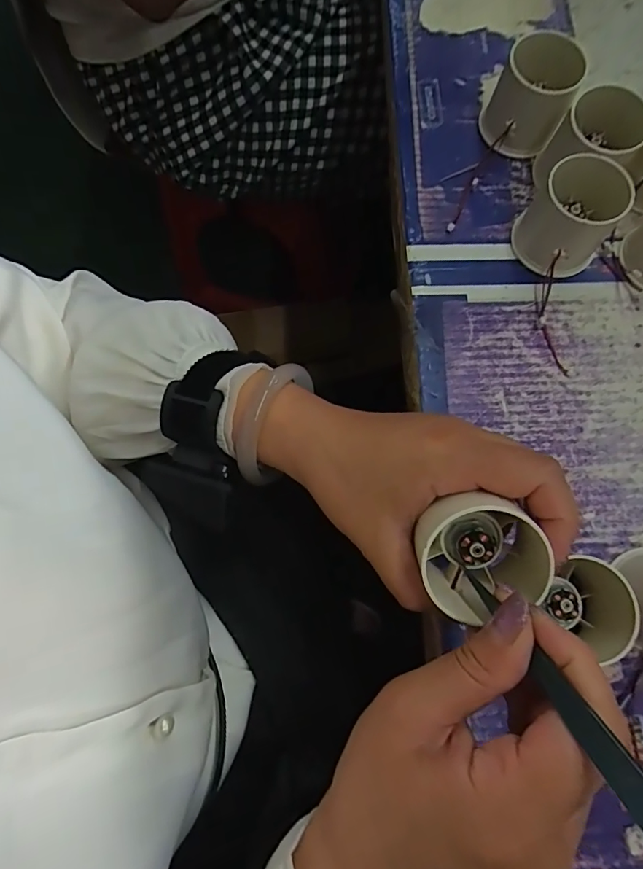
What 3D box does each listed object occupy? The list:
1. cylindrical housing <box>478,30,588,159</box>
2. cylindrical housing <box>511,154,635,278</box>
[{"bbox_3d":[0.142,-0.228,0.324,0.051,0.055,0.043,23,77,6],"label":"cylindrical housing"},{"bbox_3d":[0.161,-0.140,0.307,0.052,0.049,0.058,38,79,9],"label":"cylindrical housing"}]

